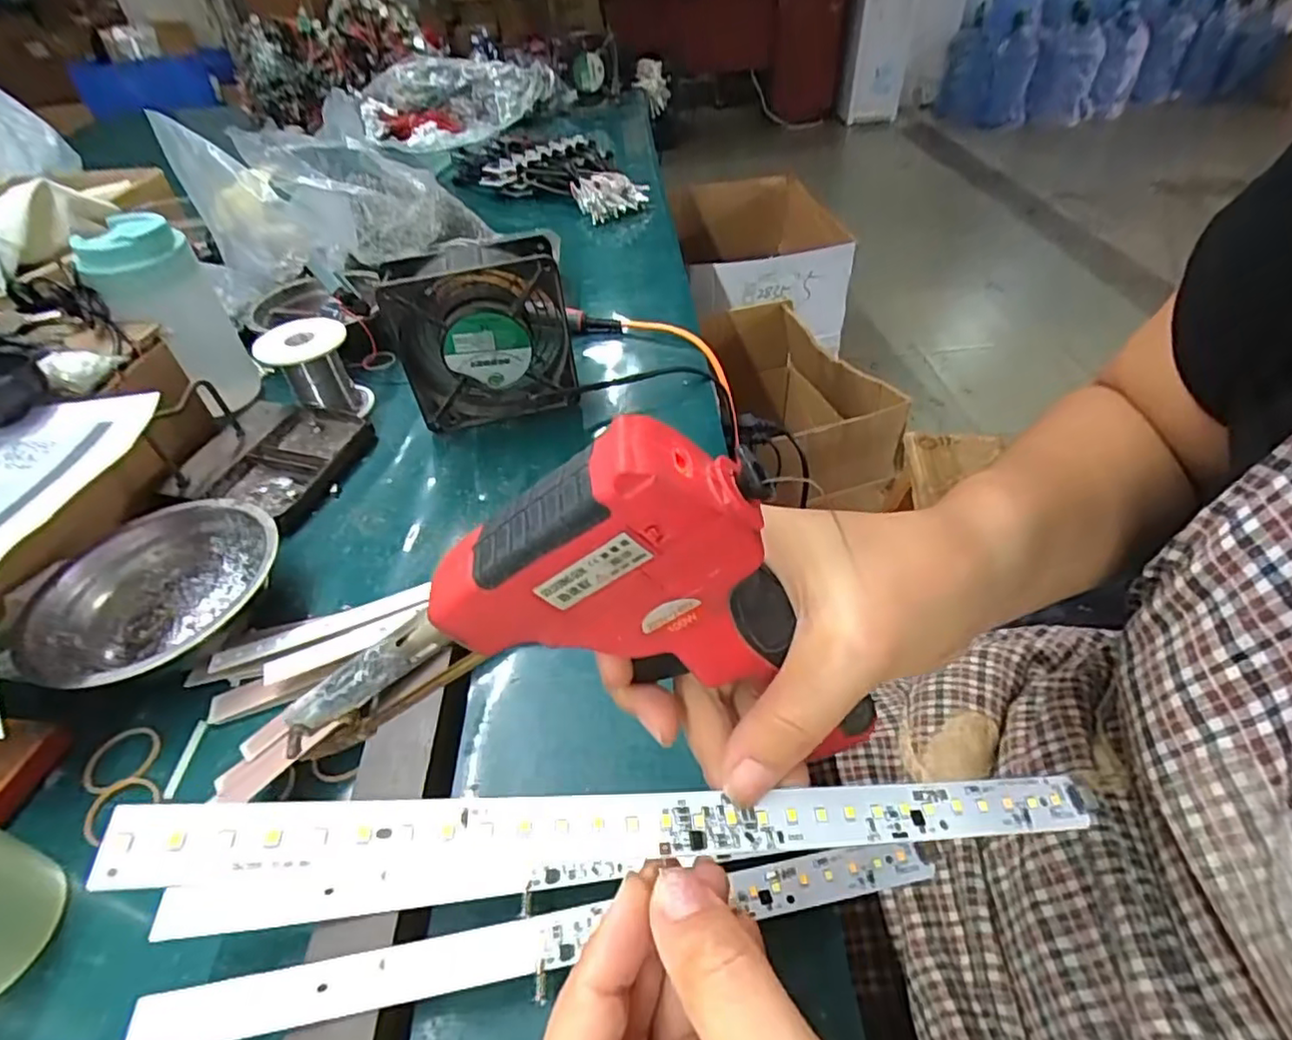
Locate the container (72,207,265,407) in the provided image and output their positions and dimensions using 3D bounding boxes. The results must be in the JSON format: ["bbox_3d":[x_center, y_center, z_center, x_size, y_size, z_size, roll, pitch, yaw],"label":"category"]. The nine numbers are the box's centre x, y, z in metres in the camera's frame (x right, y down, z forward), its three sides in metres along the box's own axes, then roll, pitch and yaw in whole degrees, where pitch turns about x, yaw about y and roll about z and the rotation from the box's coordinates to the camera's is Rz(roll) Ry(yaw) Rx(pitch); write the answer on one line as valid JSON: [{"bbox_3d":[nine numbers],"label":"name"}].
[{"bbox_3d":[-0.357,-0.148,0.496,0.063,0.147,0.067,11,46,16],"label":"container"}]

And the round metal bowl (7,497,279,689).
[{"bbox_3d":[-0.270,0.046,0.364,0.119,0.040,0.125,-2,44,2],"label":"round metal bowl"}]

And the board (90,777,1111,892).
[{"bbox_3d":[0.013,0.086,0.184,0.278,0.007,0.019,5,51,-16],"label":"board"}]

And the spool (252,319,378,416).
[{"bbox_3d":[-0.263,-0.119,0.514,0.062,0.069,0.062,-2,44,2],"label":"spool"}]

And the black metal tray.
[{"bbox_3d":[-0.251,-0.041,0.462,0.071,0.022,0.107,8,45,12],"label":"black metal tray"}]

